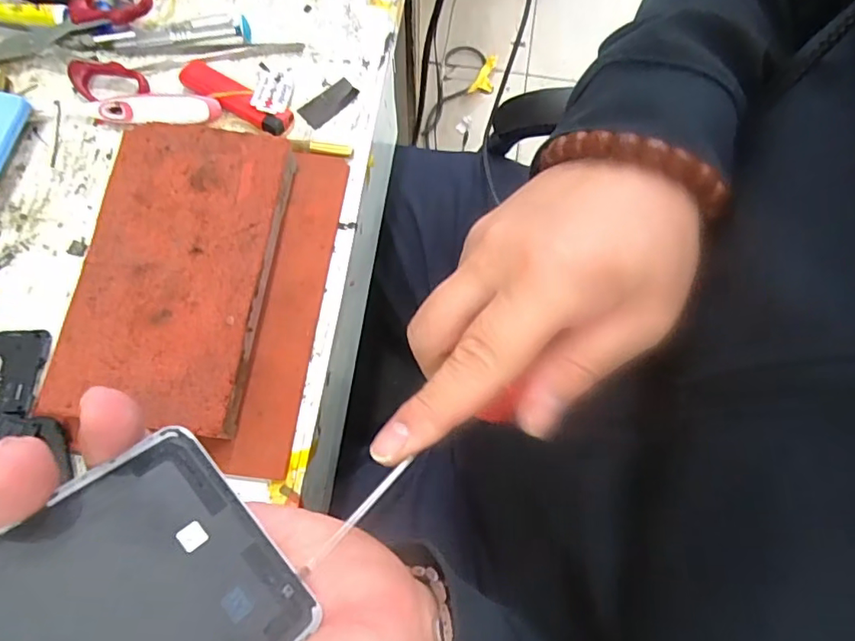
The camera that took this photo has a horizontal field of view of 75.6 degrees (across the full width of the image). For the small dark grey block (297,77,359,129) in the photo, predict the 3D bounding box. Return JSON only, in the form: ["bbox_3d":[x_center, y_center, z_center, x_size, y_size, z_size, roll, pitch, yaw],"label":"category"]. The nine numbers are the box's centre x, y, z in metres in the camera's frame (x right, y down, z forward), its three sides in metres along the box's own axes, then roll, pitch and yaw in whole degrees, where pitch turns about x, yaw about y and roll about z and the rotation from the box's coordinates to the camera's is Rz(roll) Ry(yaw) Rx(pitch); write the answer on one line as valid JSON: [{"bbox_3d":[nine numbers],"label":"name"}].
[{"bbox_3d":[-0.067,-0.149,0.376,0.042,0.004,0.021,-42,79,-11],"label":"small dark grey block"}]

